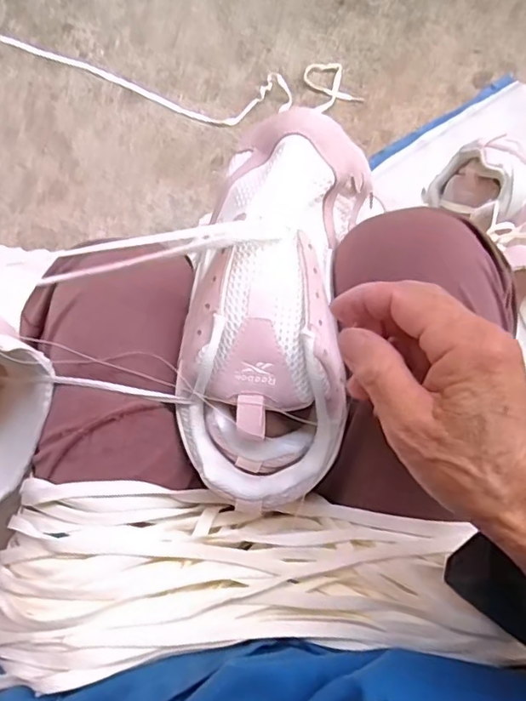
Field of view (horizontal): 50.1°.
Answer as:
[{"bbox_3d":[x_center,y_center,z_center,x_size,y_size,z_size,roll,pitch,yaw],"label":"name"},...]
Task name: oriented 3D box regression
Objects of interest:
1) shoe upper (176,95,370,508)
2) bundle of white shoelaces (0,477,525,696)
[{"bbox_3d":[0.008,-0.032,0.349,0.101,0.085,0.240,9,80,0],"label":"shoe upper"},{"bbox_3d":[-0.018,0.139,0.334,0.292,0.057,0.115,2,79,0],"label":"bundle of white shoelaces"}]

